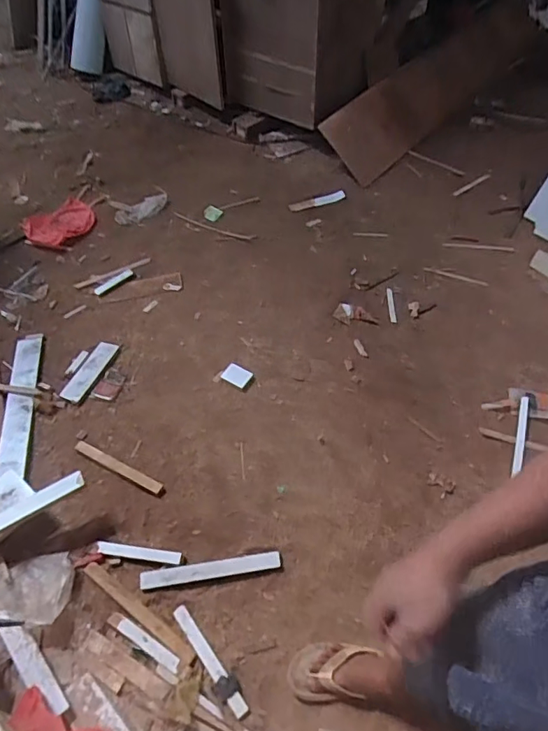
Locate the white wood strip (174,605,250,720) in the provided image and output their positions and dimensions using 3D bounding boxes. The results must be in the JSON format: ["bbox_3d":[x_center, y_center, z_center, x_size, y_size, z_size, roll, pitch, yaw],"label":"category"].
[{"bbox_3d":[-0.151,0.688,1.169,0.034,0.010,0.274,-32,58,-23],"label":"white wood strip"}]

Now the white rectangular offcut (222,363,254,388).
[{"bbox_3d":[-0.122,0.033,1.654,0.089,0.009,0.066,25,68,0],"label":"white rectangular offcut"}]

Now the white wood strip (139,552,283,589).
[{"bbox_3d":[-0.161,0.521,1.278,0.353,0.011,0.041,-7,52,-5],"label":"white wood strip"}]

